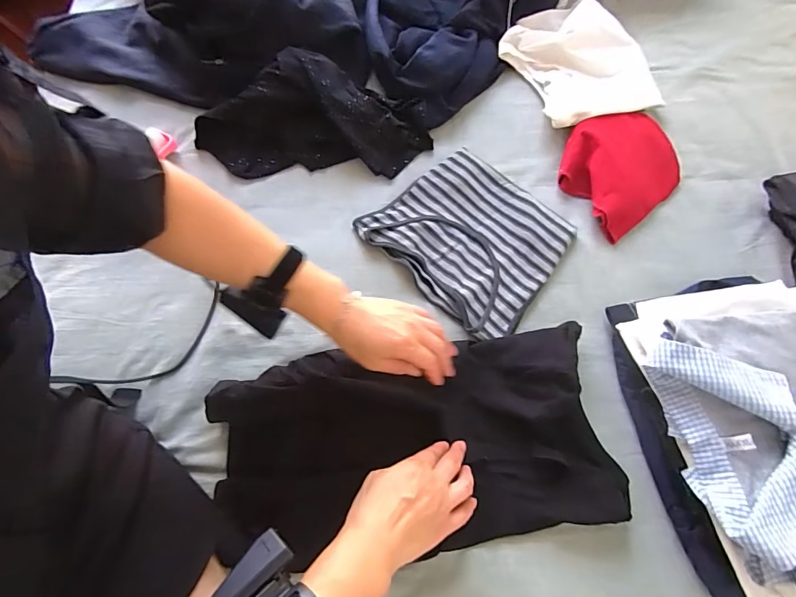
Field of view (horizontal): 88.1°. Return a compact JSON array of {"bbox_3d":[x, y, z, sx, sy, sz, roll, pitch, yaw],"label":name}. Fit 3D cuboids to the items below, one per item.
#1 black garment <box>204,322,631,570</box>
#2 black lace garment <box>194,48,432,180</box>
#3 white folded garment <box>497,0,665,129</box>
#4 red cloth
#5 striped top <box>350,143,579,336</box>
[{"bbox_3d":[0.016,0.157,0.465,0.427,0.052,0.217,-2,66,-3],"label":"black garment"},{"bbox_3d":[-0.129,-0.278,0.623,0.344,0.087,0.145,-1,67,-1],"label":"black lace garment"},{"bbox_3d":[0.304,-0.409,0.710,0.208,0.060,0.253,-19,68,-10],"label":"white folded garment"},{"bbox_3d":[0.338,-0.205,0.627,0.205,0.044,0.161,-38,73,-17],"label":"red cloth"},{"bbox_3d":[0.103,-0.087,0.585,0.241,0.020,0.220,42,71,15],"label":"striped top"}]

